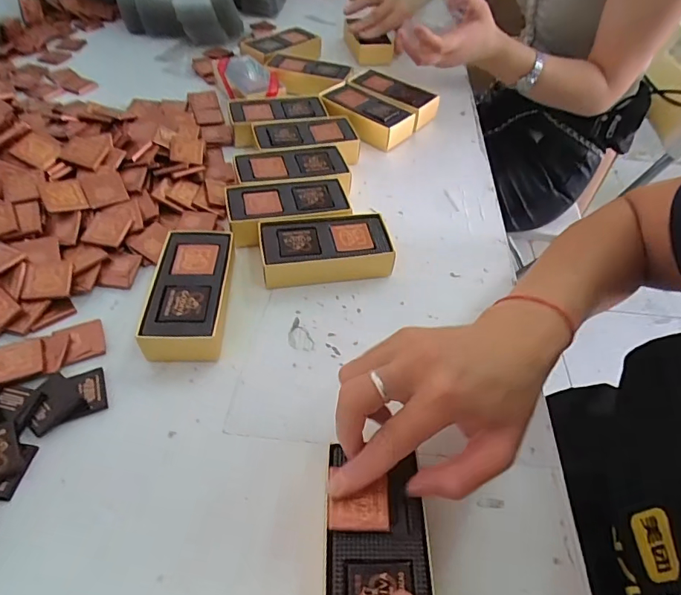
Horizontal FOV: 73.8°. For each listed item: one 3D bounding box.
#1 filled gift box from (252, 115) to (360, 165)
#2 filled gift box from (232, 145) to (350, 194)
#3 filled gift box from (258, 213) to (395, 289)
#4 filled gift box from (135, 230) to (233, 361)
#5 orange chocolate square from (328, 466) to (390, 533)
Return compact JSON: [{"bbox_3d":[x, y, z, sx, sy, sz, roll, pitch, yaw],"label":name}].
[{"bbox_3d":[-0.038,-0.175,0.519,0.115,0.032,0.062,-7,50,-11],"label":"filled gift box"},{"bbox_3d":[-0.050,-0.125,0.474,0.112,0.030,0.067,-8,50,-12],"label":"filled gift box"},{"bbox_3d":[-0.014,-0.042,0.406,0.111,0.032,0.056,-4,49,-9],"label":"filled gift box"},{"bbox_3d":[-0.119,-0.004,0.368,0.058,0.032,0.121,0,49,-5],"label":"filled gift box"},{"bbox_3d":[0.010,0.112,0.252,0.034,0.004,0.031,4,49,-1],"label":"orange chocolate square"}]

